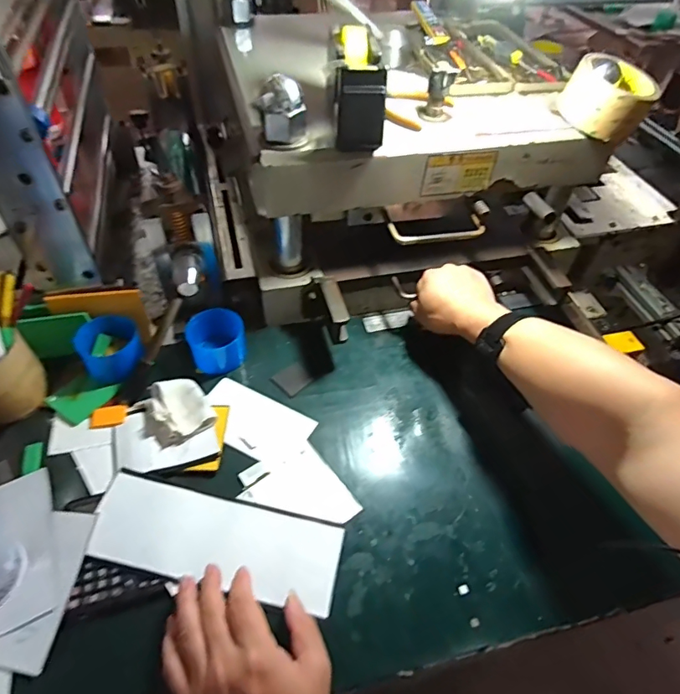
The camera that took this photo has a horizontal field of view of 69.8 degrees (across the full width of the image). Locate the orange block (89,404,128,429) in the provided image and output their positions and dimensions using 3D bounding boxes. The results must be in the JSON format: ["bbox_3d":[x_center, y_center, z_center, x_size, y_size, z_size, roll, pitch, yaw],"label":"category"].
[{"bbox_3d":[-0.256,0.077,0.540,0.038,0.004,0.026,-7,50,-10],"label":"orange block"}]

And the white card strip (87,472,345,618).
[{"bbox_3d":[-0.112,0.179,0.456,0.223,0.006,0.079,13,49,3],"label":"white card strip"}]

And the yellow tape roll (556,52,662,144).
[{"bbox_3d":[0.312,-0.289,0.564,0.098,0.063,0.083,24,51,16],"label":"yellow tape roll"}]

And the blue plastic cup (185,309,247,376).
[{"bbox_3d":[-0.150,-0.007,0.594,0.069,0.053,0.057,-15,51,-16],"label":"blue plastic cup"}]

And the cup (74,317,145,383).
[{"bbox_3d":[-0.263,0.006,0.564,0.068,0.054,0.070,-19,53,-19],"label":"cup"}]

